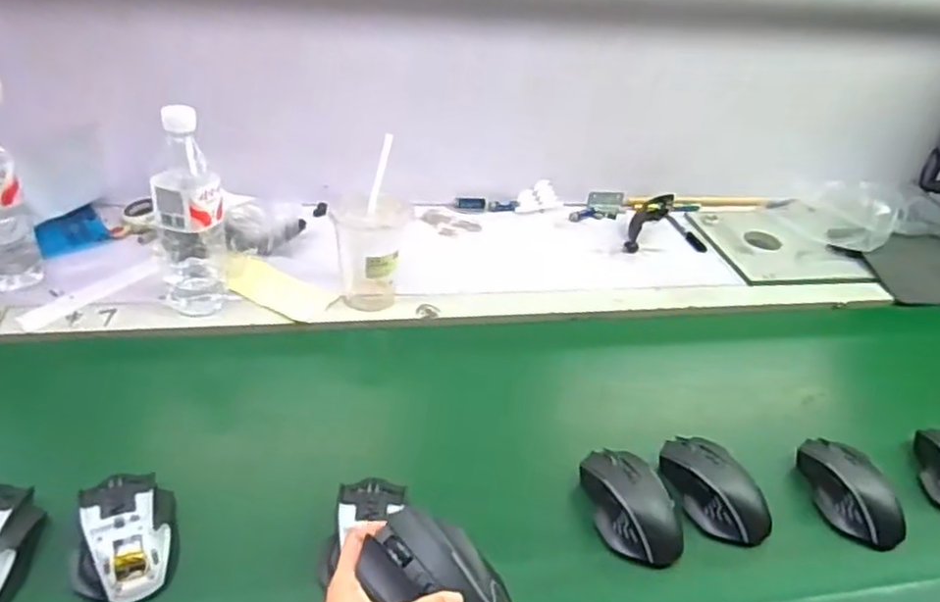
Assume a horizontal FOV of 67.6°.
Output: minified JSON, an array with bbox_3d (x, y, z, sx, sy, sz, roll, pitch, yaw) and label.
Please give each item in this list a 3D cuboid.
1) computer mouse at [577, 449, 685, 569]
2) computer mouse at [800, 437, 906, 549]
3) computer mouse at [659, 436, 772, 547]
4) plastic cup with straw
[{"bbox_3d":[0.144,0.180,0.630,0.064,0.036,0.117,-9,39,-21],"label":"computer mouse"},{"bbox_3d":[0.368,0.179,0.677,0.071,0.038,0.116,1,36,-9],"label":"computer mouse"},{"bbox_3d":[0.228,0.173,0.656,0.063,0.042,0.112,-10,40,-23],"label":"computer mouse"},{"bbox_3d":[-0.111,-0.081,0.818,0.085,0.175,0.083,-14,41,-27],"label":"plastic cup with straw"}]

